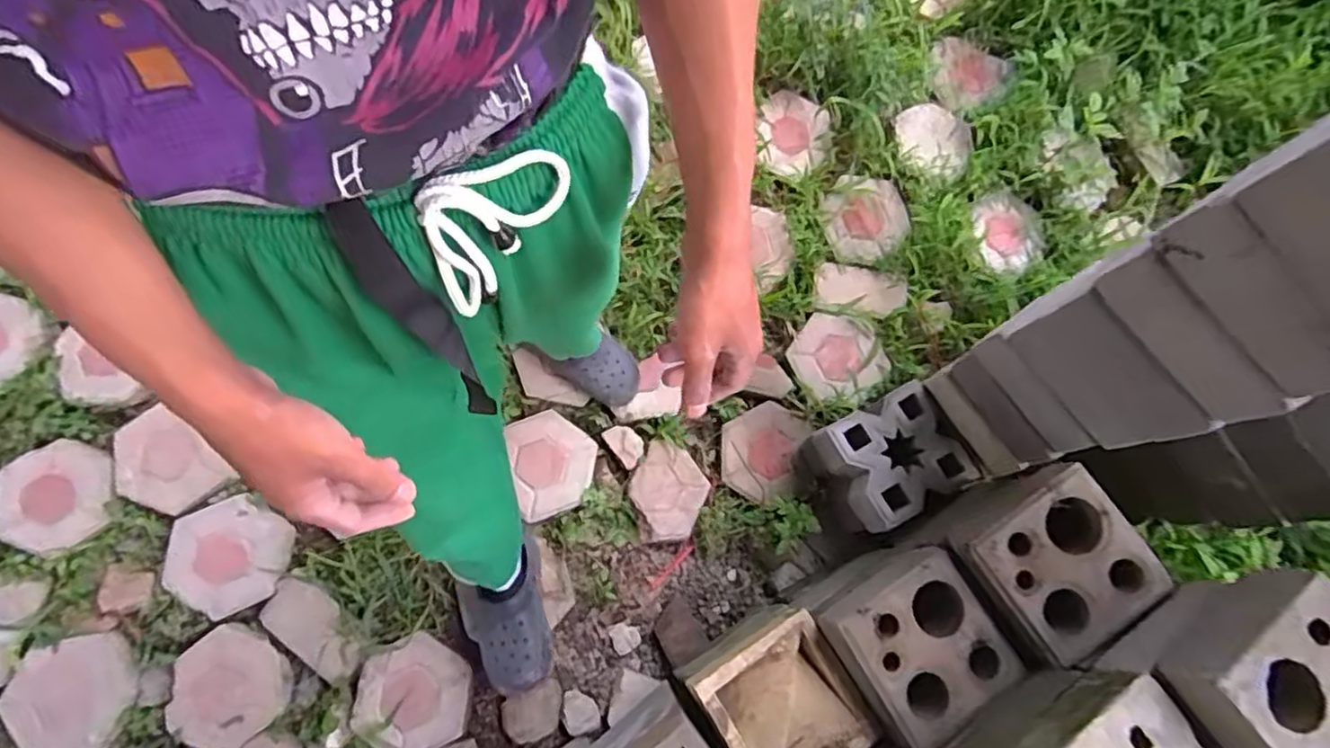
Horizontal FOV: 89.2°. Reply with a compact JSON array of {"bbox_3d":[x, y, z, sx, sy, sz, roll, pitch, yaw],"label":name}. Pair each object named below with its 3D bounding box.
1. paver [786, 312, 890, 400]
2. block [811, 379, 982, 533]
[{"bbox_3d":[0.354,-0.043,1.390,0.182,0.044,0.177,-25,80,-9],"label":"paver"},{"bbox_3d":[0.398,0.142,1.191,0.206,0.091,0.200,-26,80,-9],"label":"block"}]

